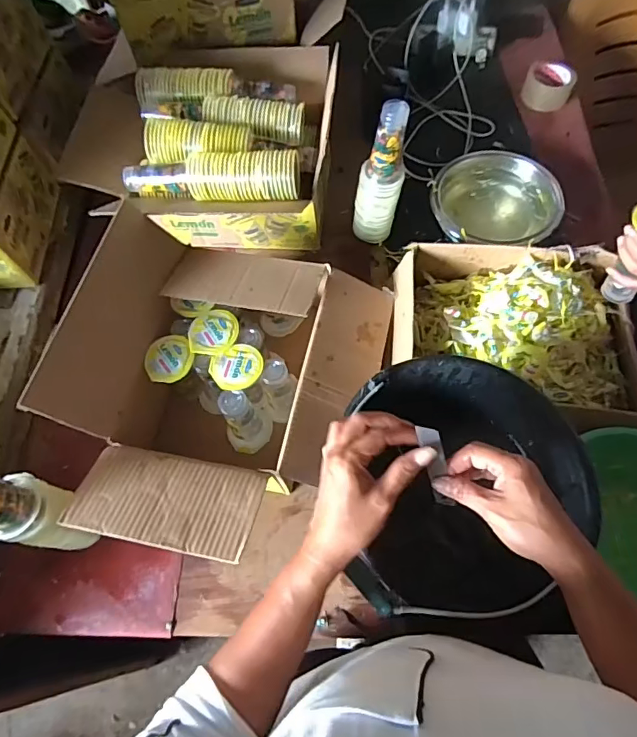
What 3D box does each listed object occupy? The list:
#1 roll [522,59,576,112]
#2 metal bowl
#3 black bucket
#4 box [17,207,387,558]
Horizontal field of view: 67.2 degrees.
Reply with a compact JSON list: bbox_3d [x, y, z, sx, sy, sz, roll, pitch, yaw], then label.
[{"bbox_3d":[0.493,-0.606,1.029,0.100,0.054,0.100,-1,65,3],"label":"roll"},{"bbox_3d":[0.317,-0.299,0.885,0.205,0.074,0.223,-1,65,3],"label":"metal bowl"},{"bbox_3d":[0.168,0.154,0.603,0.248,0.285,0.266,-1,65,3],"label":"black bucket"},{"bbox_3d":[-0.129,0.030,0.690,0.404,0.213,0.443,11,66,8],"label":"box"}]

